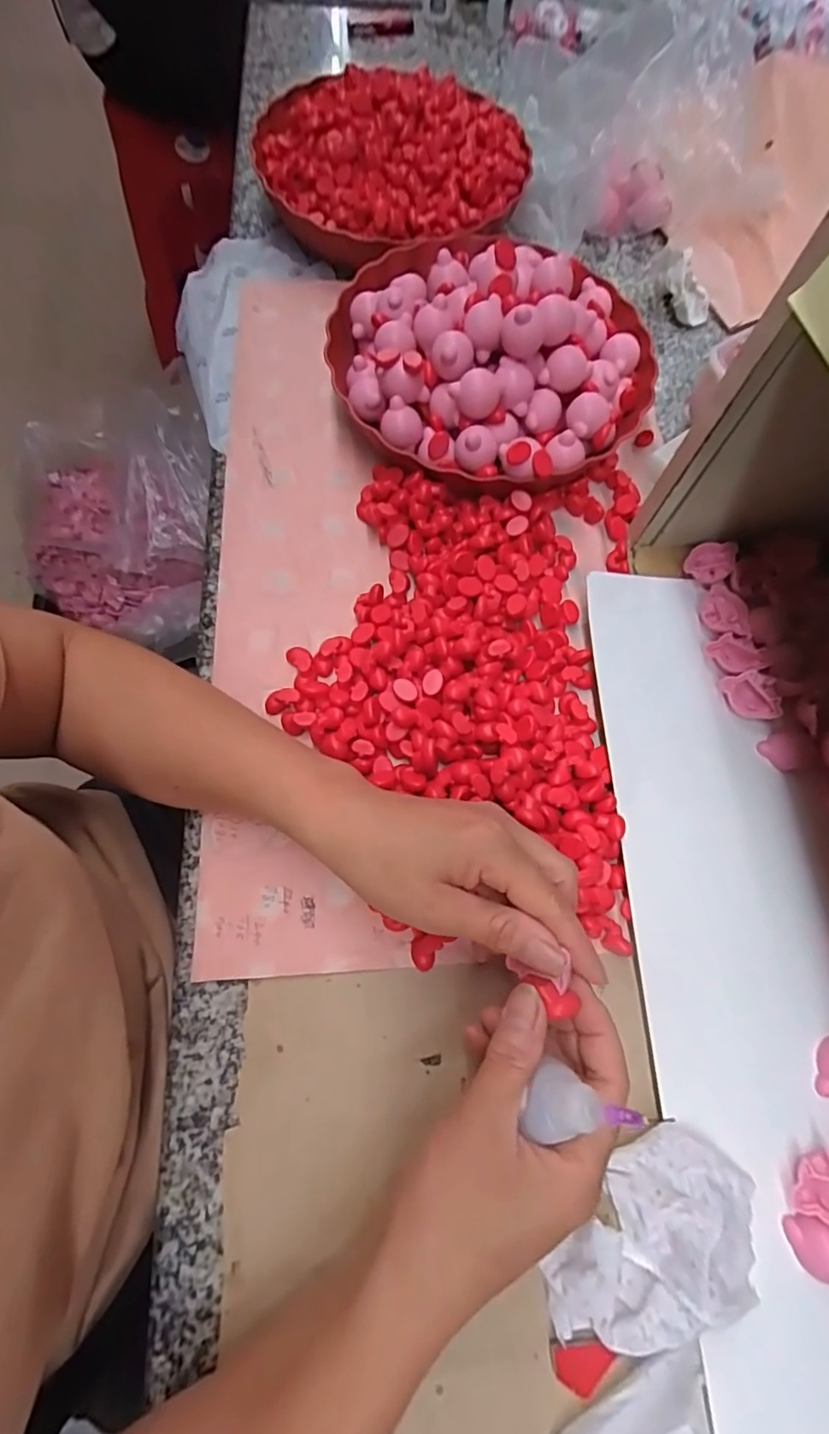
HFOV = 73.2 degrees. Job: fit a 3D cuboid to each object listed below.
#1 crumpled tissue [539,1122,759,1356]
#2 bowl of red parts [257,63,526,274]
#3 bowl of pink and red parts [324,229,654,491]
[{"bbox_3d":[0.112,0.250,0.264,0.107,0.018,0.070,-19,73,-9],"label":"crumpled tissue"},{"bbox_3d":[-0.021,-0.494,0.487,0.216,0.074,0.207,1,70,-3],"label":"bowl of red parts"},{"bbox_3d":[0.056,-0.272,0.405,0.230,0.073,0.225,1,70,-3],"label":"bowl of pink and red parts"}]

